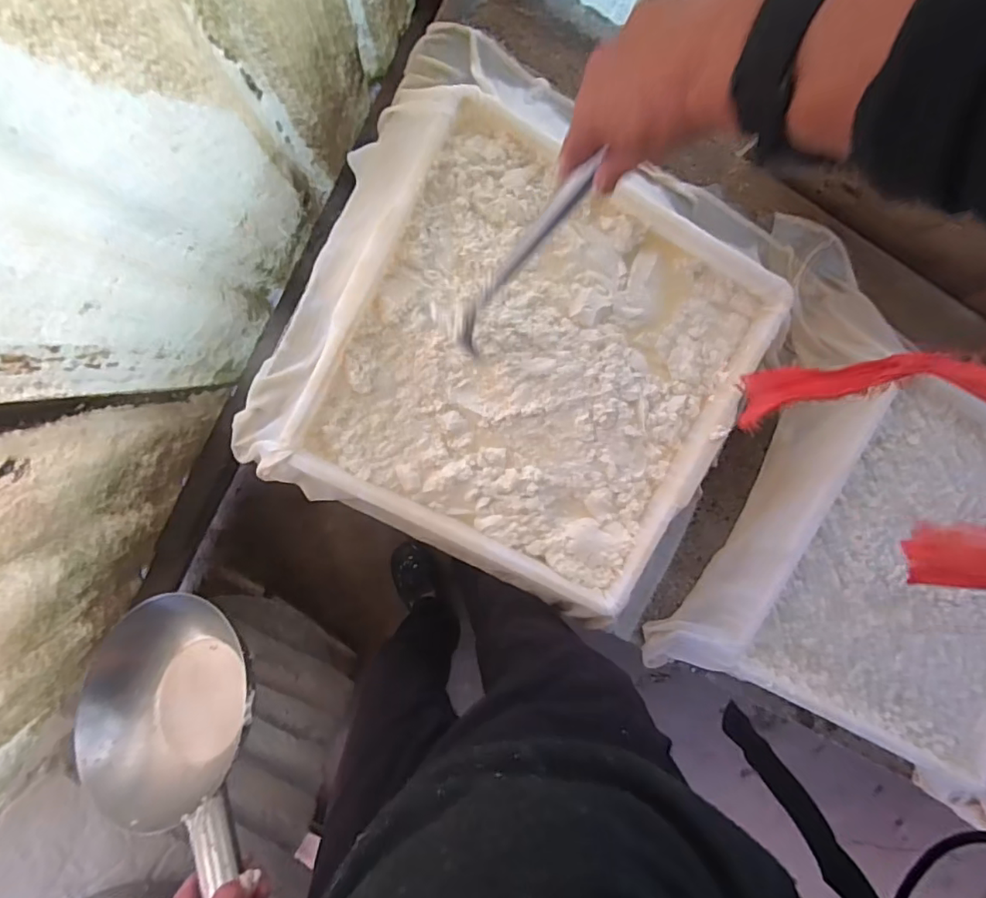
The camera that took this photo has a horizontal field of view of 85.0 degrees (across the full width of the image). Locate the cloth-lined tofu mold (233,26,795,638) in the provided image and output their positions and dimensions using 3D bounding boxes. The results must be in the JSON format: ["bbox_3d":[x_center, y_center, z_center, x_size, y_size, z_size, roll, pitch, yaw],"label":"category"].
[{"bbox_3d":[0.054,-0.146,0.714,0.620,0.154,0.616,27,94,-5],"label":"cloth-lined tofu mold"}]

